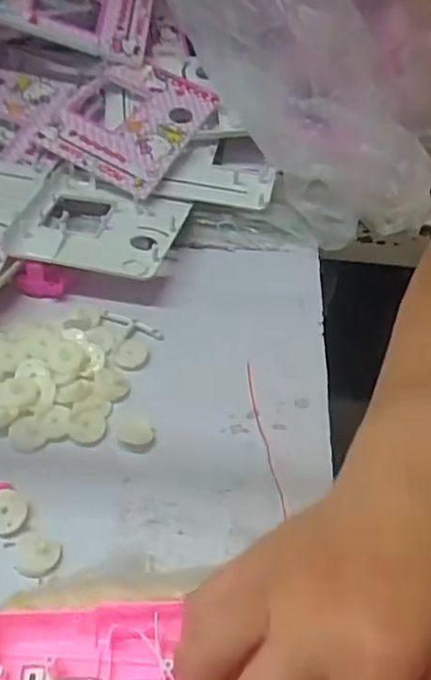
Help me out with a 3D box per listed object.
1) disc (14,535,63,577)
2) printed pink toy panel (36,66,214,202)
[{"bbox_3d":[-0.093,0.113,0.334,0.022,0.004,0.022,2,45,-3],"label":"disc"},{"bbox_3d":[-0.076,-0.192,0.557,0.114,0.013,0.136,23,58,8],"label":"printed pink toy panel"}]

